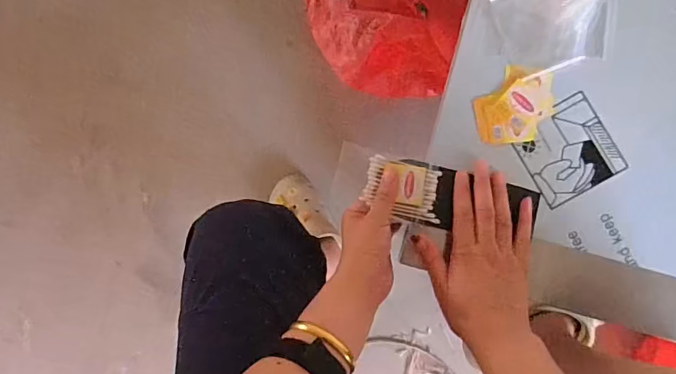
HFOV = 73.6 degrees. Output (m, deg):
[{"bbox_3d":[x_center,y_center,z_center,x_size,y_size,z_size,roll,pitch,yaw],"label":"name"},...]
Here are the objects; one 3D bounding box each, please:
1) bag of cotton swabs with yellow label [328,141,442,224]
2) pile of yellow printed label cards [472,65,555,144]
[{"bbox_3d":[0.050,0.001,0.465,0.109,0.013,0.072,12,90,8],"label":"bag of cotton swabs with yellow label"},{"bbox_3d":[0.182,-0.085,0.467,0.080,0.012,0.077,0,89,8],"label":"pile of yellow printed label cards"}]

